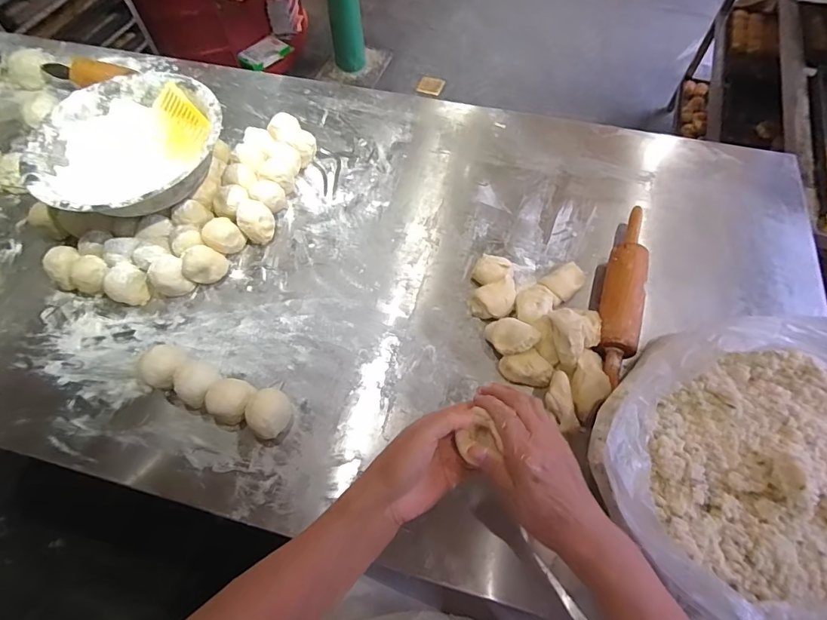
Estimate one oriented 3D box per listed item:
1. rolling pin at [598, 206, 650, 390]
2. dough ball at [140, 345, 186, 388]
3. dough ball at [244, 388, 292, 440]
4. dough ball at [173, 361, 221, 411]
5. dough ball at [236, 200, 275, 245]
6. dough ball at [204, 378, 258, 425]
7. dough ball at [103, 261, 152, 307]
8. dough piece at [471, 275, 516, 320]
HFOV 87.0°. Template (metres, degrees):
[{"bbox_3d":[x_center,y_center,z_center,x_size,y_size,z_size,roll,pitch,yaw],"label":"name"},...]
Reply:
[{"bbox_3d":[0.297,-0.029,0.618,0.052,0.055,0.281,17,64,10],"label":"rolling pin"},{"bbox_3d":[-0.325,0.078,0.573,0.050,0.055,0.054,-1,62,1],"label":"dough ball"},{"bbox_3d":[-0.179,0.128,0.543,0.043,0.055,0.057,27,66,15],"label":"dough ball"},{"bbox_3d":[-0.281,0.094,0.566,0.054,0.050,0.055,-1,62,1],"label":"dough ball"},{"bbox_3d":[-0.248,-0.139,0.693,0.051,0.049,0.055,-1,62,1],"label":"dough ball"},{"bbox_3d":[-0.228,0.117,0.549,0.056,0.053,0.048,13,63,8],"label":"dough ball"},{"bbox_3d":[-0.418,-0.036,0.640,0.051,0.050,0.049,-1,62,1],"label":"dough ball"},{"bbox_3d":[0.117,-0.011,0.623,0.064,0.034,0.045,-24,64,-11],"label":"dough piece"}]

